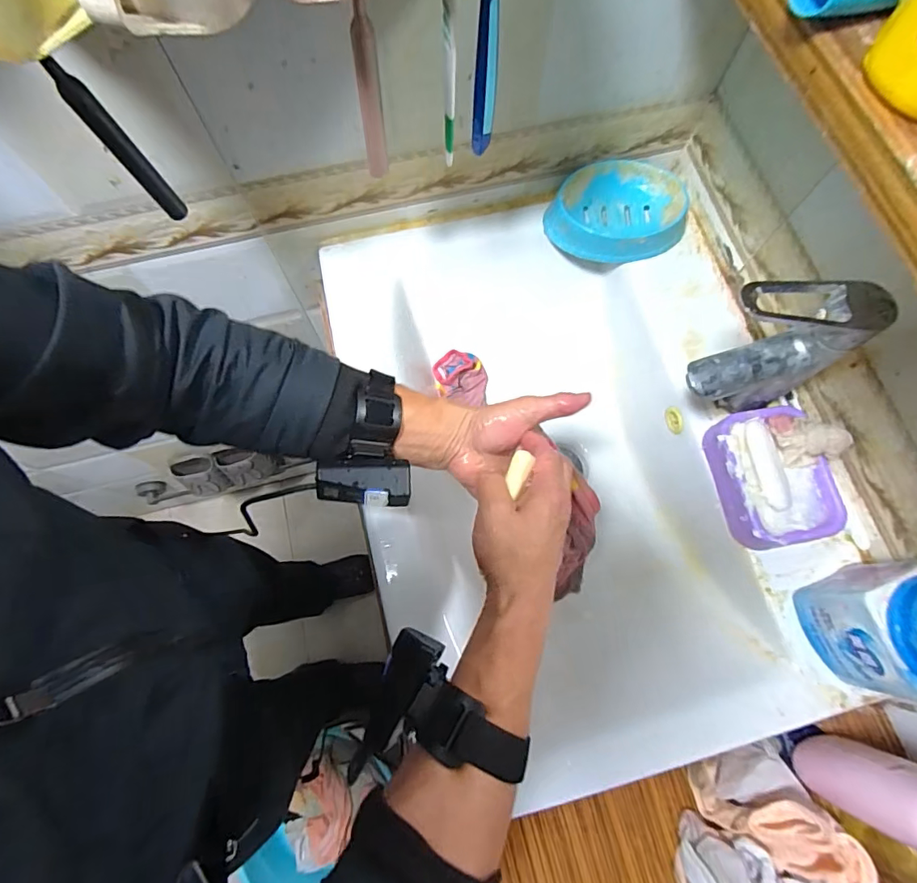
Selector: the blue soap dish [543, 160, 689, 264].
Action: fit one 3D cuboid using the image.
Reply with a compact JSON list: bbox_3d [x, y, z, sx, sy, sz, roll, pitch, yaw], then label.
[{"bbox_3d":[0.175,-0.258,0.546,0.148,0.042,0.102,-3,73,-1],"label":"blue soap dish"}]

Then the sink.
[{"bbox_3d":[0.142,0.007,0.551,0.416,0.135,0.588,-16,73,-5],"label":"sink"}]

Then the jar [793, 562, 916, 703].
[{"bbox_3d":[0.342,0.147,0.377,0.069,0.115,0.090,-16,73,-5],"label":"jar"}]

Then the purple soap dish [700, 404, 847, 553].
[{"bbox_3d":[0.293,0.033,0.452,0.099,0.034,0.125,-9,73,-3],"label":"purple soap dish"}]

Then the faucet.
[{"bbox_3d":[0.243,-0.068,0.412,0.119,0.158,0.058,-13,73,-4],"label":"faucet"}]

